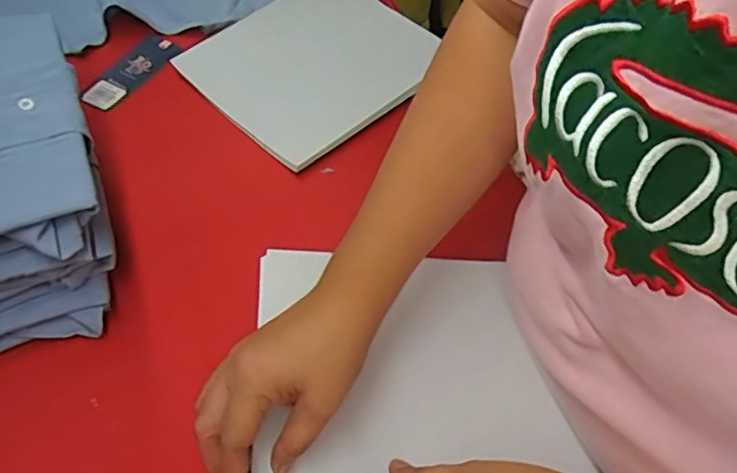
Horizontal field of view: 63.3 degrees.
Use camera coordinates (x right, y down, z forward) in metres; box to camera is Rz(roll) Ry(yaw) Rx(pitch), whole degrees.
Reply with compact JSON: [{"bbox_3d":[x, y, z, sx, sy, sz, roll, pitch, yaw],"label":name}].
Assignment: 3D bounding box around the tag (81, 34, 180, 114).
[{"bbox_3d":[-0.258,-0.179,0.649,0.047,0.010,0.119,30,60,12],"label":"tag"}]

